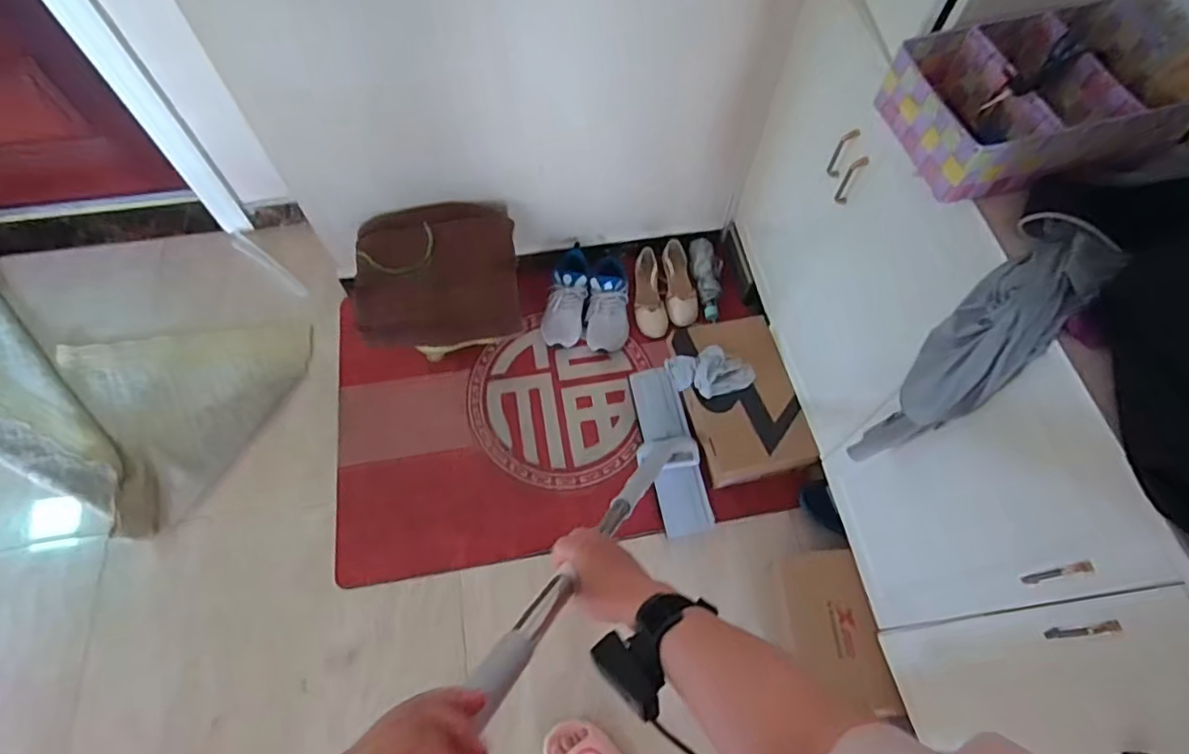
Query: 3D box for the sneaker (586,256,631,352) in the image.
[{"bbox_3d":[0.041,-0.218,1.644,0.113,0.099,0.285,2,63,-1],"label":"sneaker"}]

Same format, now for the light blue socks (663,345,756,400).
[{"bbox_3d":[0.286,-0.003,1.450,0.201,0.102,0.116,4,63,0],"label":"light blue socks"}]

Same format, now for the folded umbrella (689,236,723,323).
[{"bbox_3d":[0.337,-0.295,1.723,0.088,0.039,0.278,-4,63,-4],"label":"folded umbrella"}]

